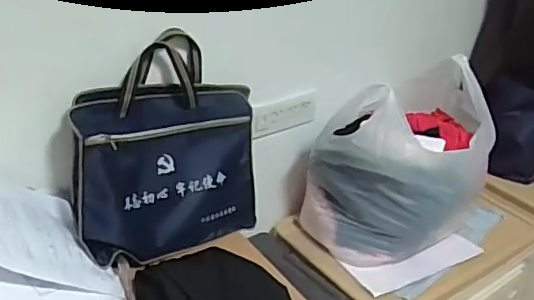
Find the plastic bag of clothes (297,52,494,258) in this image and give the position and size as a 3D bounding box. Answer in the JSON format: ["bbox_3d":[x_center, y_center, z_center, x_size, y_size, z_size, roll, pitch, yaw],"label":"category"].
[{"bbox_3d":[0.321,0.006,1.301,0.337,0.353,0.439,21,33,27],"label":"plastic bag of clothes"}]

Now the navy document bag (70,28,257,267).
[{"bbox_3d":[-0.173,-0.011,1.016,0.376,0.394,0.080,-9,4,-43],"label":"navy document bag"}]

